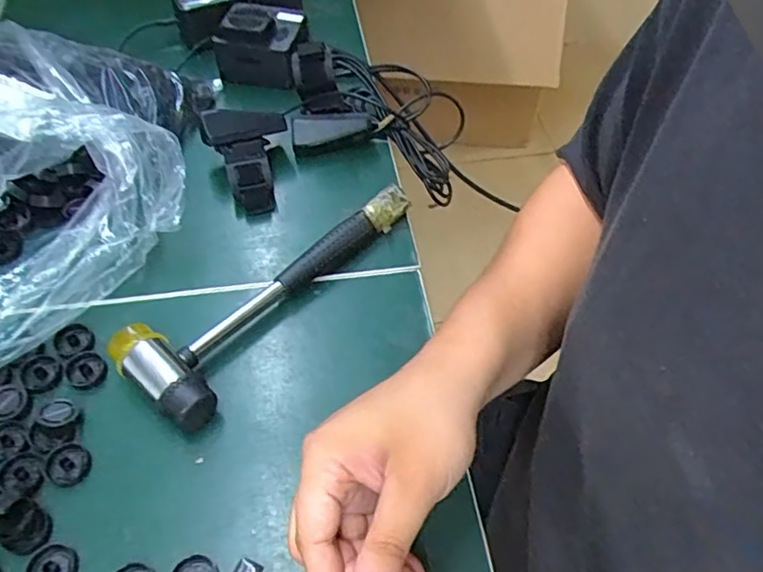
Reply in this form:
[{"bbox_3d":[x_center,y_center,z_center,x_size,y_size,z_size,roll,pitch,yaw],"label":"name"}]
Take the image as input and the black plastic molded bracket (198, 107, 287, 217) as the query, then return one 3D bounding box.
[{"bbox_3d":[-0.110,-0.107,0.492,0.065,0.046,0.084,-13,56,-12],"label":"black plastic molded bracket"}]

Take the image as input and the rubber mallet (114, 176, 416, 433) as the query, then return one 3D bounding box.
[{"bbox_3d":[-0.073,-0.005,0.432,0.080,0.033,0.242,35,60,20],"label":"rubber mallet"}]

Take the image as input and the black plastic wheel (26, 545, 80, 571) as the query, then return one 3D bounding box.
[{"bbox_3d":[-0.185,0.159,0.329,0.025,0.006,0.024,1,54,-2],"label":"black plastic wheel"}]

